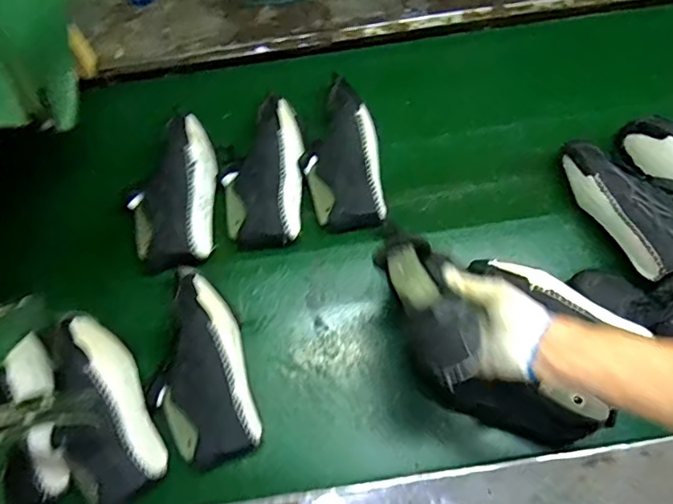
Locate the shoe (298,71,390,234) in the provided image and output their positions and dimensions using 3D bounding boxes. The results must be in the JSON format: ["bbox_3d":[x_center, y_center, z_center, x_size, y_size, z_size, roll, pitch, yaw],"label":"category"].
[{"bbox_3d":[0.005,-0.178,0.872,0.132,0.088,0.281,-6,68,1],"label":"shoe"}]

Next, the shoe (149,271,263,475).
[{"bbox_3d":[-0.214,0.163,0.735,0.146,0.084,0.293,-22,70,-5],"label":"shoe"}]

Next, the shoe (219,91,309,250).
[{"bbox_3d":[-0.125,-0.137,0.861,0.134,0.088,0.267,0,68,4],"label":"shoe"}]

